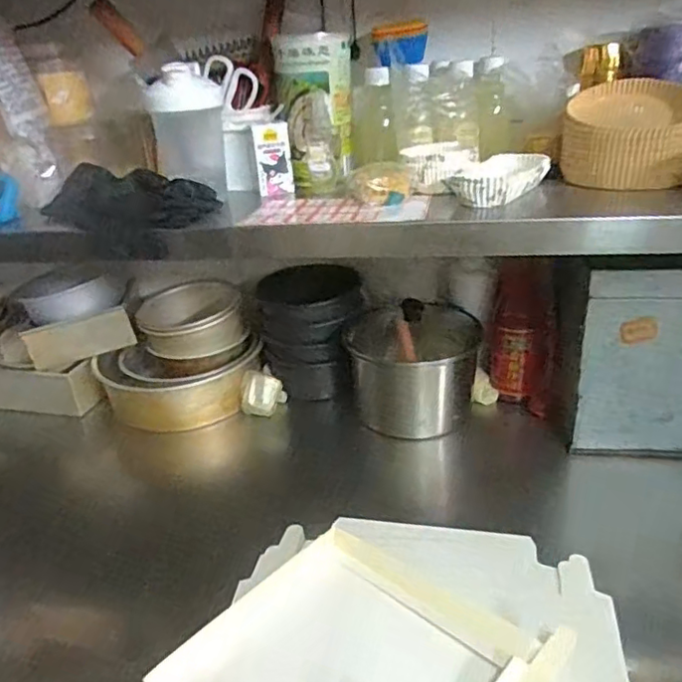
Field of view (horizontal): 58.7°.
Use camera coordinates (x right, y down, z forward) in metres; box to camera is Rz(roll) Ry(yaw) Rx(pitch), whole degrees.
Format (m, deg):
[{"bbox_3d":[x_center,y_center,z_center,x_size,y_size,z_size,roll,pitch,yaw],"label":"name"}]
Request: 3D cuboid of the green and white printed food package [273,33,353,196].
[{"bbox_3d":[-0.036,-0.295,0.795,0.091,0.182,0.070,5,29,17],"label":"green and white printed food package"}]

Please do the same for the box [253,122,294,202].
[{"bbox_3d":[-0.086,-0.232,0.791,0.043,0.096,0.025,-5,27,-1],"label":"box"}]

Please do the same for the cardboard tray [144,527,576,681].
[{"bbox_3d":[0.011,0.275,0.498,0.245,0.032,0.236,-27,35,-36],"label":"cardboard tray"}]

